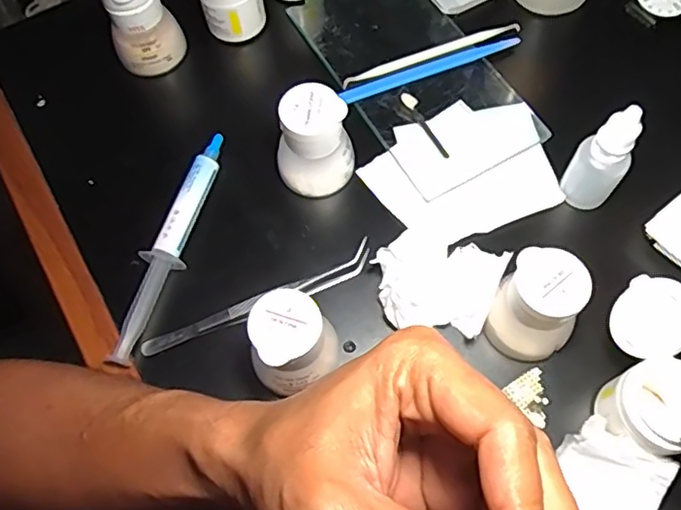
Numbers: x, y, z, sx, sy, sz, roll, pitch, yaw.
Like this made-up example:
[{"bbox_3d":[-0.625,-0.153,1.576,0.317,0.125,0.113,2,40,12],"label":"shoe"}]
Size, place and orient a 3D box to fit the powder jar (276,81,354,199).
[{"bbox_3d":[-0.018,-0.070,0.374,0.046,0.064,0.042,-12,66,-2],"label":"powder jar"}]

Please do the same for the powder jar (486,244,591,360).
[{"bbox_3d":[0.107,0.029,0.324,0.043,0.058,0.042,-1,66,3],"label":"powder jar"}]

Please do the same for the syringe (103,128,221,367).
[{"bbox_3d":[-0.106,-0.007,0.374,0.021,0.020,0.158,16,68,10],"label":"syringe"}]

